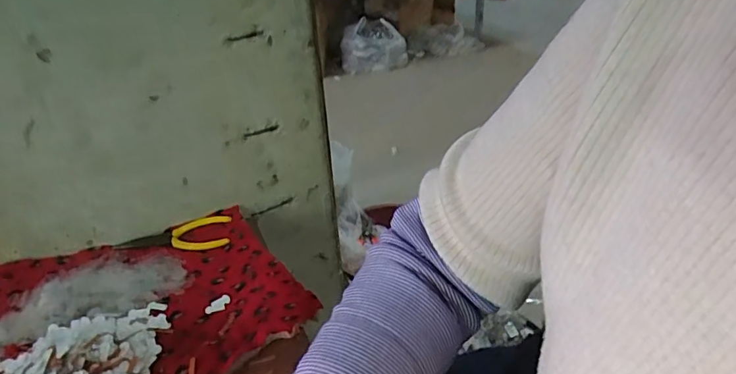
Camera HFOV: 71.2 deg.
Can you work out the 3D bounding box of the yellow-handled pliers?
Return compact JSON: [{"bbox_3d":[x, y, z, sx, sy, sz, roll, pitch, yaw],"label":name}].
[{"bbox_3d":[-0.210,0.053,0.557,0.116,0.007,0.051,-8,32,-7],"label":"yellow-handled pliers"}]

